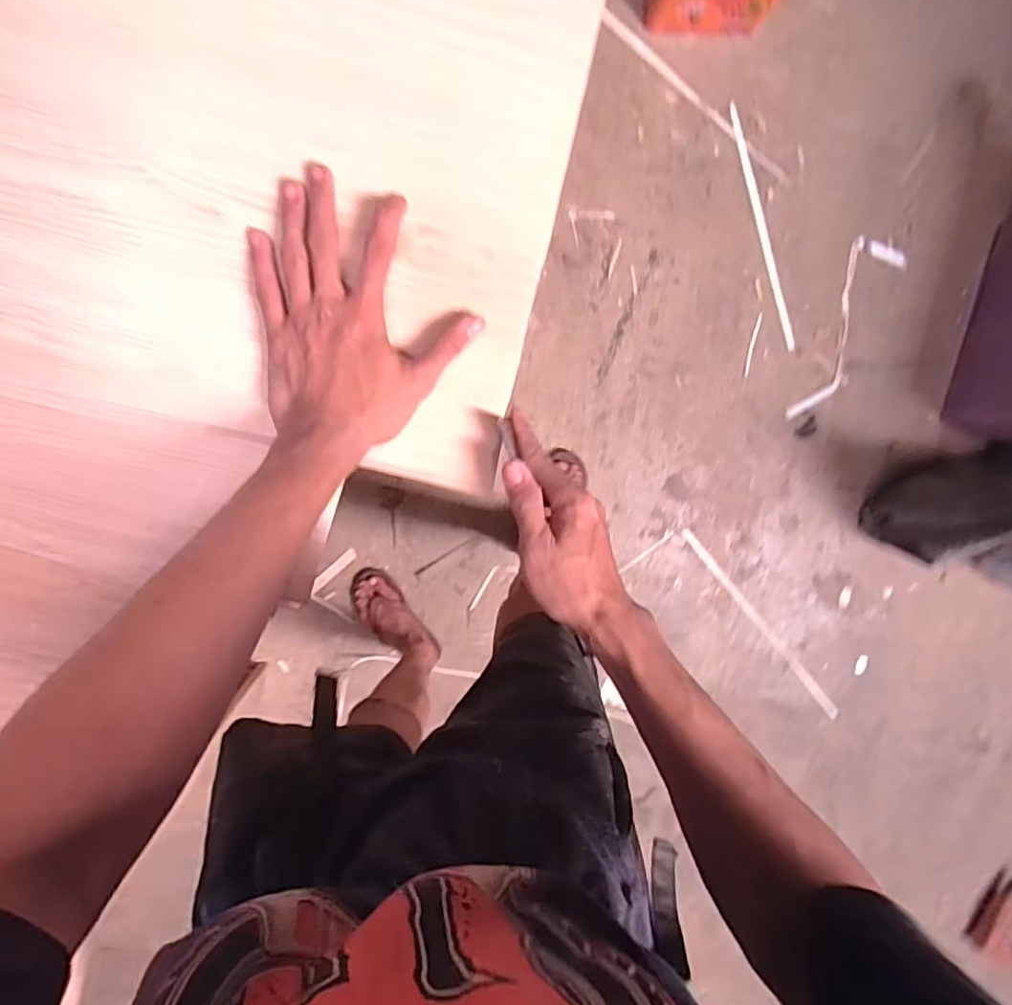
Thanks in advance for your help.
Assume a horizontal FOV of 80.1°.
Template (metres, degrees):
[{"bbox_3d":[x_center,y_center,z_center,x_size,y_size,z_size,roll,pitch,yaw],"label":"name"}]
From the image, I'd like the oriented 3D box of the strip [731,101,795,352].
[{"bbox_3d":[0.550,-0.578,1.278,0.026,0.010,0.507,-19,100,-3],"label":"strip"}]

